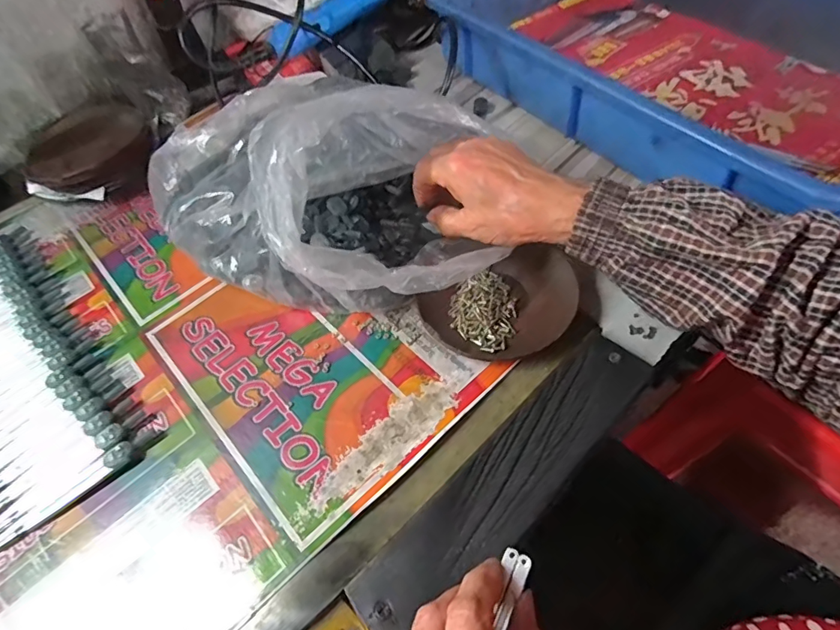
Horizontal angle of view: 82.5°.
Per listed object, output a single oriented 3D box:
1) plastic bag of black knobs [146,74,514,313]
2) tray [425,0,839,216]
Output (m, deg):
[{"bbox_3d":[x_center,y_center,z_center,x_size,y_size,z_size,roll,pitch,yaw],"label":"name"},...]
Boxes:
[{"bbox_3d":[-0.070,-0.110,0.362,0.267,0.126,0.183,25,62,21],"label":"plastic bag of black knobs"},{"bbox_3d":[0.256,-0.268,0.477,0.323,0.082,0.431,-34,60,-17],"label":"tray"}]

